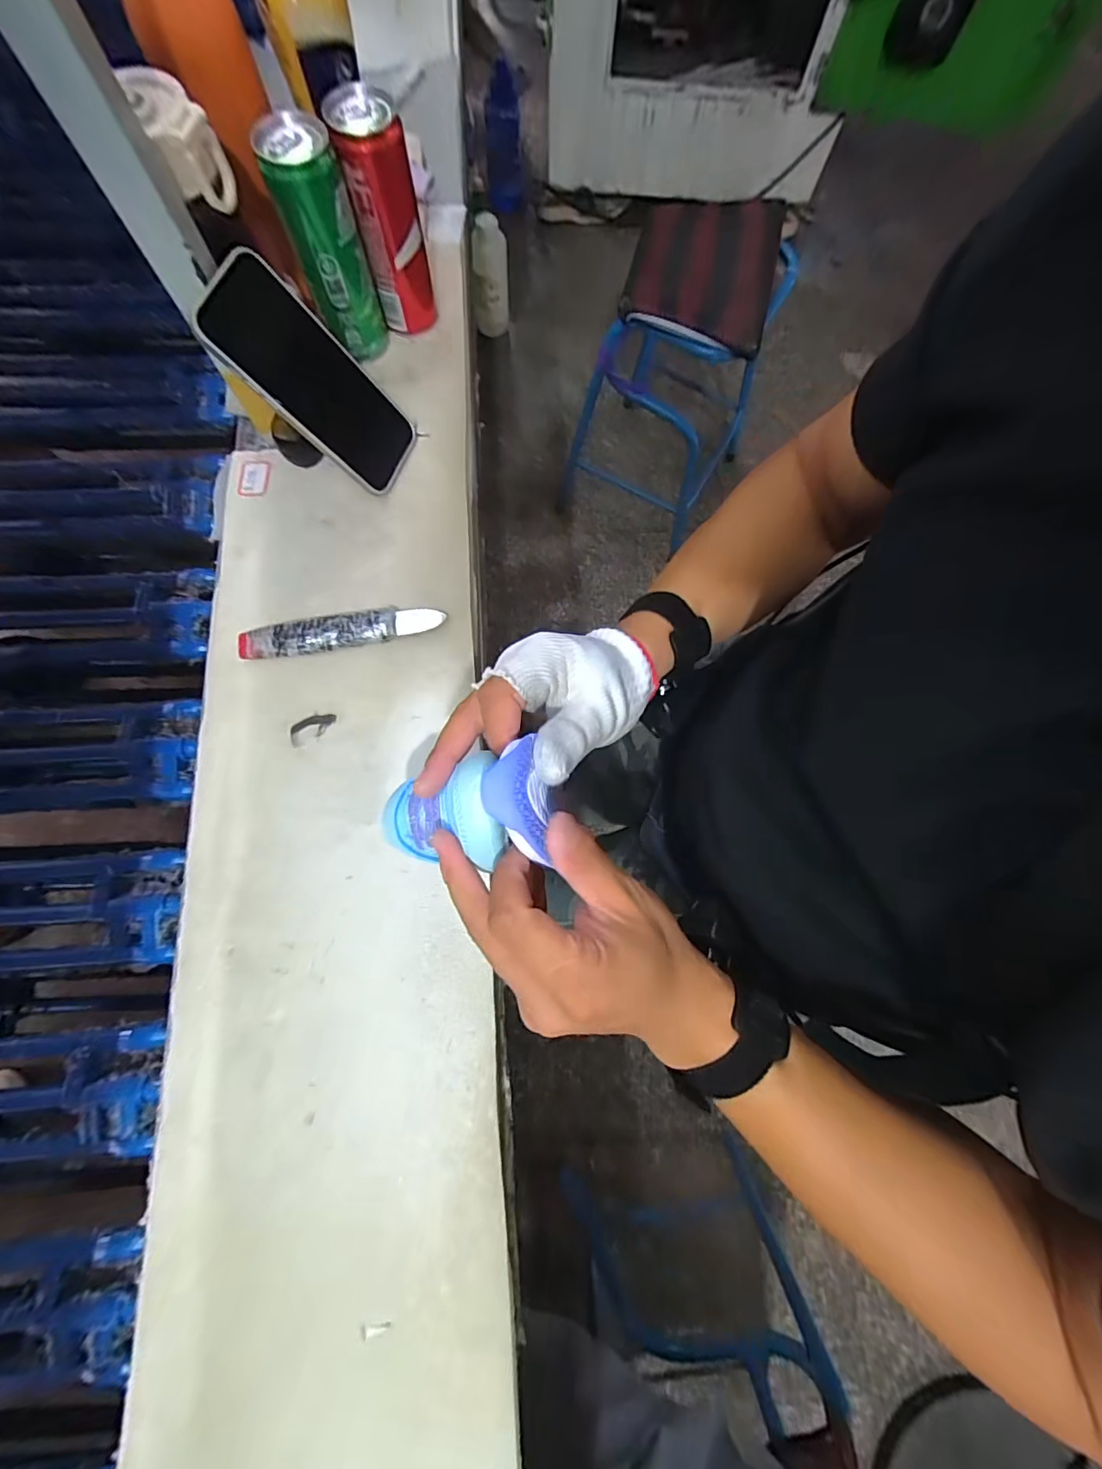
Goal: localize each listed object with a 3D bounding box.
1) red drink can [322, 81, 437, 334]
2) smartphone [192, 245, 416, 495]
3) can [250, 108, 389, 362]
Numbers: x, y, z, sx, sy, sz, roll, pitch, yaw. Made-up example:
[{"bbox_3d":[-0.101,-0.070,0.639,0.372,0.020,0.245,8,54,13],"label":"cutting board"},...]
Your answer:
[{"bbox_3d":[-0.138,-0.434,0.427,0.052,0.146,0.049,-19,77,-8],"label":"red drink can"},{"bbox_3d":[-0.186,-0.281,0.399,0.009,0.160,0.081,8,71,44],"label":"smartphone"},{"bbox_3d":[-0.182,-0.399,0.415,0.055,0.142,0.052,1,76,-3],"label":"can"}]

